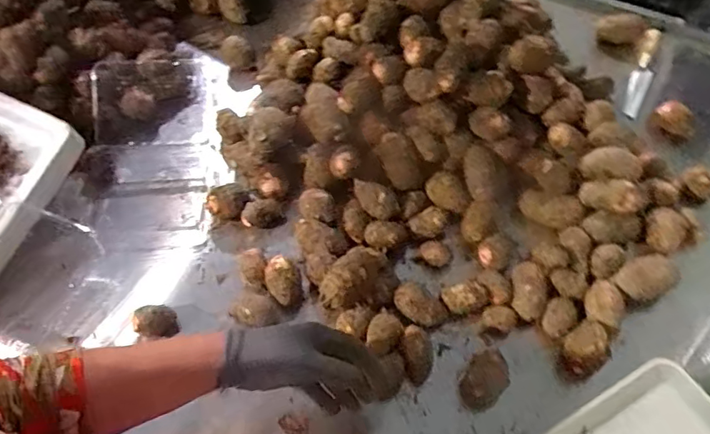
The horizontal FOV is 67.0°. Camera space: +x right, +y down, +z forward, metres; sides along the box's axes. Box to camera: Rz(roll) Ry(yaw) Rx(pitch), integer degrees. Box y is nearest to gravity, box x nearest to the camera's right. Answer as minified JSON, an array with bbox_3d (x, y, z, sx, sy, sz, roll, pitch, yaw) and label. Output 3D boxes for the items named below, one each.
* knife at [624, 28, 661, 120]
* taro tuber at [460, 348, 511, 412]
[{"bbox_3d":[0.494,-0.247,0.921,0.035,0.023,0.190,20,73,13],"label":"knife"},{"bbox_3d":[0.150,0.188,0.617,0.044,0.044,0.064,26,61,17],"label":"taro tuber"}]

